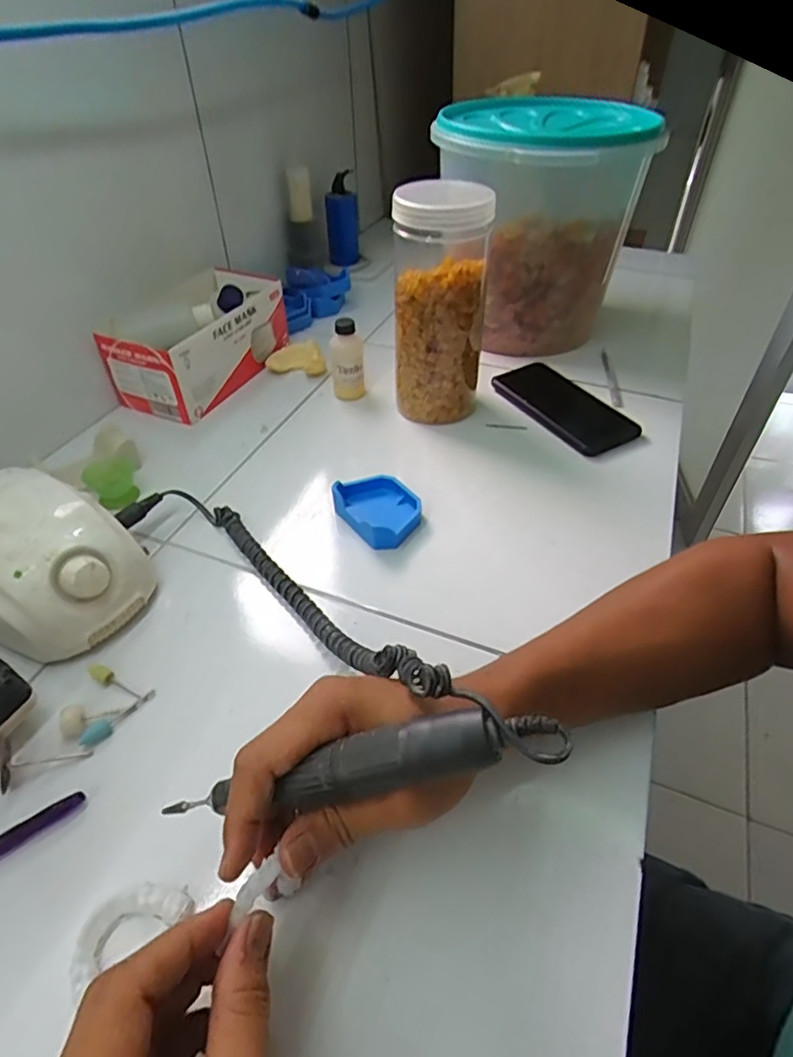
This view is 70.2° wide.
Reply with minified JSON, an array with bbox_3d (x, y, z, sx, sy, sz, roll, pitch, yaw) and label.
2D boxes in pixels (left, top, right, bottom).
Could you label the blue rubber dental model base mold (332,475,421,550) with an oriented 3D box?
[{"bbox_3d":[-0.015,-0.016,0.495,0.063,0.027,0.080,-35,53,-30],"label":"blue rubber dental model base mold"}]

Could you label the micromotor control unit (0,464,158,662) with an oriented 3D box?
[{"bbox_3d":[-0.261,0.024,0.408,0.137,0.069,0.108,22,48,20],"label":"micromotor control unit"}]

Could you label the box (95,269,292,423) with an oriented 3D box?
[{"bbox_3d":[-0.219,-0.224,0.652,0.107,0.080,0.211,18,47,17],"label":"box"}]

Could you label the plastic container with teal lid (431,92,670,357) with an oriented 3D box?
[{"bbox_3d":[0.162,-0.373,0.697,0.224,0.226,0.246,14,46,15],"label":"plastic container with teal lid"}]

